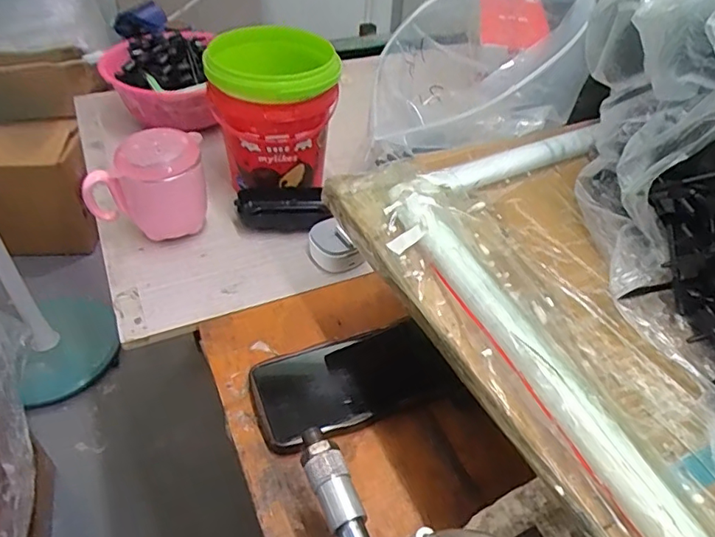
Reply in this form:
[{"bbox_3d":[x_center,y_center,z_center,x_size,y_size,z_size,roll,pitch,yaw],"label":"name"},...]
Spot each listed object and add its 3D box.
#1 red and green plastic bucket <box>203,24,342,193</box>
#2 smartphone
[{"bbox_3d":[-0.090,-0.176,0.588,0.128,0.129,0.147,-5,44,-9],"label":"red and green plastic bucket"},{"bbox_3d":[-0.008,0.087,0.428,0.146,0.016,0.083,-20,45,-13],"label":"smartphone"}]

